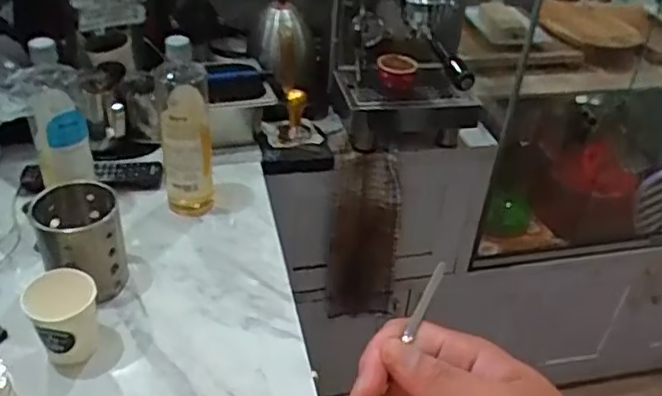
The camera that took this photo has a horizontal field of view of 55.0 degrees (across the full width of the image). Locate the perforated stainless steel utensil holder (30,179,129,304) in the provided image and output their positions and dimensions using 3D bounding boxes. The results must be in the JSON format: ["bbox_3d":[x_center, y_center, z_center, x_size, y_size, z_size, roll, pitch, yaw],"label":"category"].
[{"bbox_3d":[-0.314,0.055,0.807,0.093,0.138,0.095,-8,37,-19],"label":"perforated stainless steel utensil holder"}]

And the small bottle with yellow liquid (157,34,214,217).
[{"bbox_3d":[-0.207,-0.098,0.913,0.070,0.262,0.061,-4,37,-12],"label":"small bottle with yellow liquid"}]

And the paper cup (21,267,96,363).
[{"bbox_3d":[-0.303,0.137,0.722,0.073,0.088,0.074,4,35,-3],"label":"paper cup"}]

